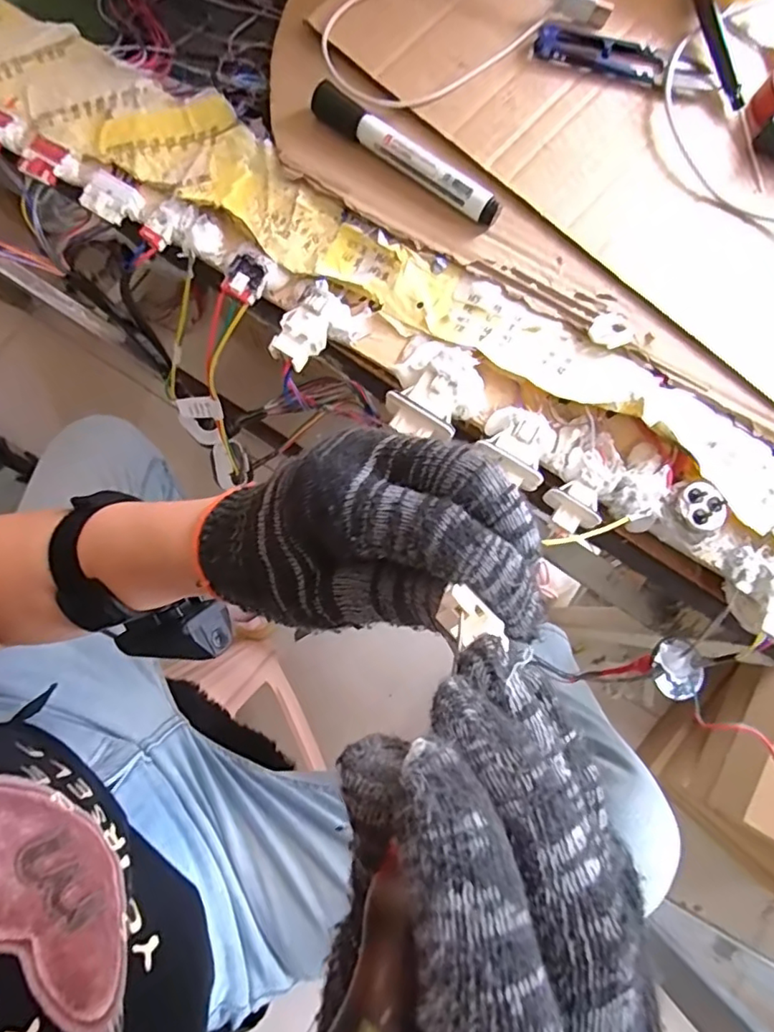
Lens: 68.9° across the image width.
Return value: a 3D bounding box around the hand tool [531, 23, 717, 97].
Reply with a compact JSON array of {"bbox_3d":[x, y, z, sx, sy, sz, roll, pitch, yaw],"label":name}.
[{"bbox_3d":[0.156,-0.298,0.368,0.121,0.009,0.029,11,80,-1],"label":"hand tool"}]

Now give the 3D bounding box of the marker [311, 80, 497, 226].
[{"bbox_3d":[0.011,-0.219,0.343,0.131,0.015,0.017,37,81,4],"label":"marker"}]

